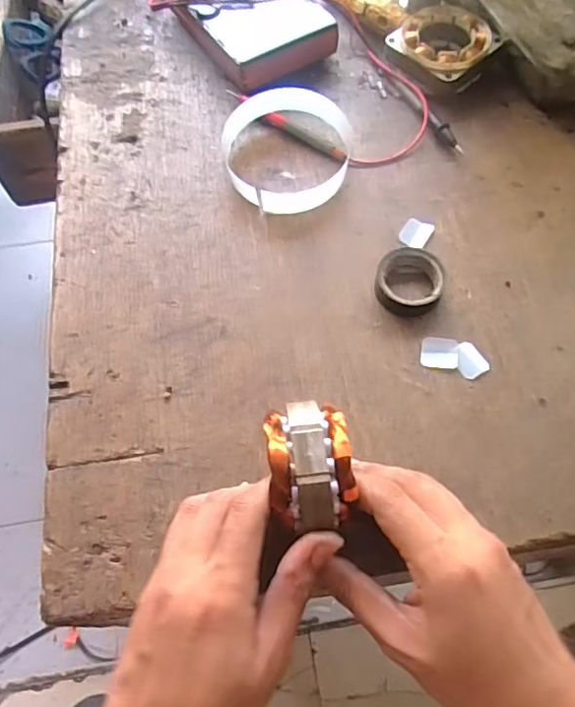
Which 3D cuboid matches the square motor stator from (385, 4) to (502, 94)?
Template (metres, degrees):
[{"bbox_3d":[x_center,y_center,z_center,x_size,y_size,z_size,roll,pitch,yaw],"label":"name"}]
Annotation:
[{"bbox_3d":[0.131,-0.262,0.489,0.076,0.028,0.077,41,72,19],"label":"square motor stator"}]

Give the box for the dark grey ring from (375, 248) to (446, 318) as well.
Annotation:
[{"bbox_3d":[0.086,-0.049,0.397,0.047,0.017,0.047,-1,64,1],"label":"dark grey ring"}]

